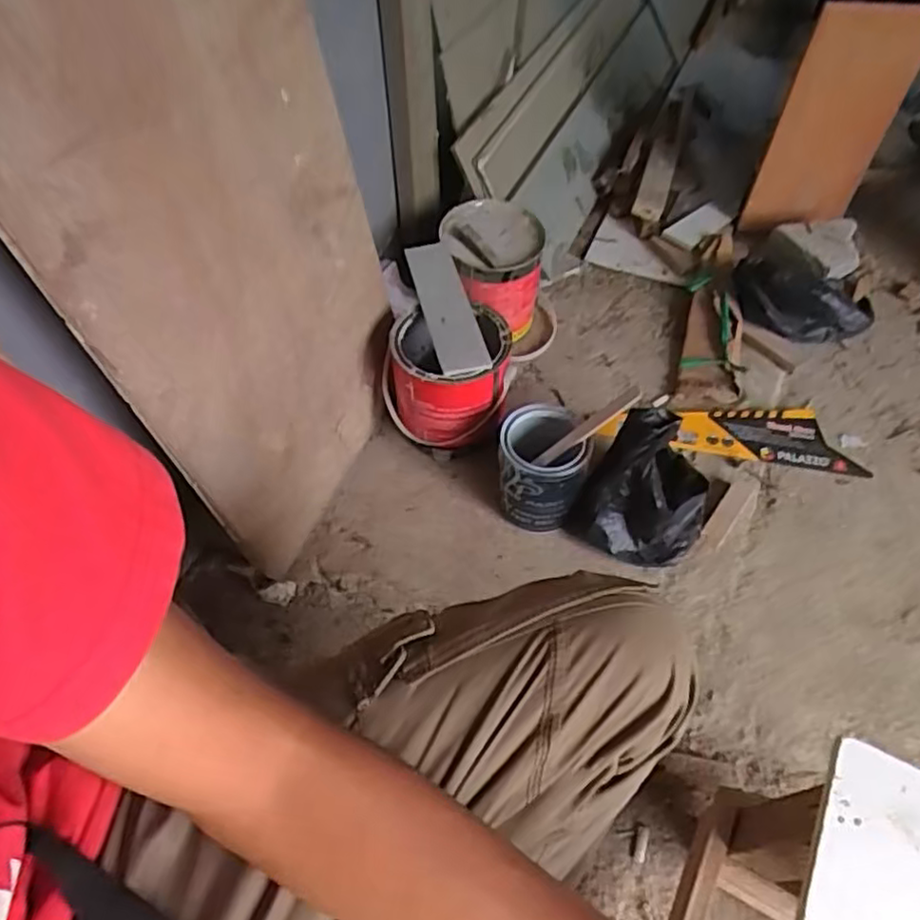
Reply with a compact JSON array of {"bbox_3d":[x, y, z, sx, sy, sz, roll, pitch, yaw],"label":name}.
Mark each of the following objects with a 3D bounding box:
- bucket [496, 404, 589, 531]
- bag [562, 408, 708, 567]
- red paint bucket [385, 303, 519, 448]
[{"bbox_3d":[0.099,0.013,0.838,0.097,0.121,0.106,-1,54,2],"label":"bucket"},{"bbox_3d":[0.224,0.038,0.818,0.146,0.115,0.153,24,59,19],"label":"bag"},{"bbox_3d":[-0.018,-0.101,0.906,0.164,0.151,0.137,7,53,5],"label":"red paint bucket"}]

